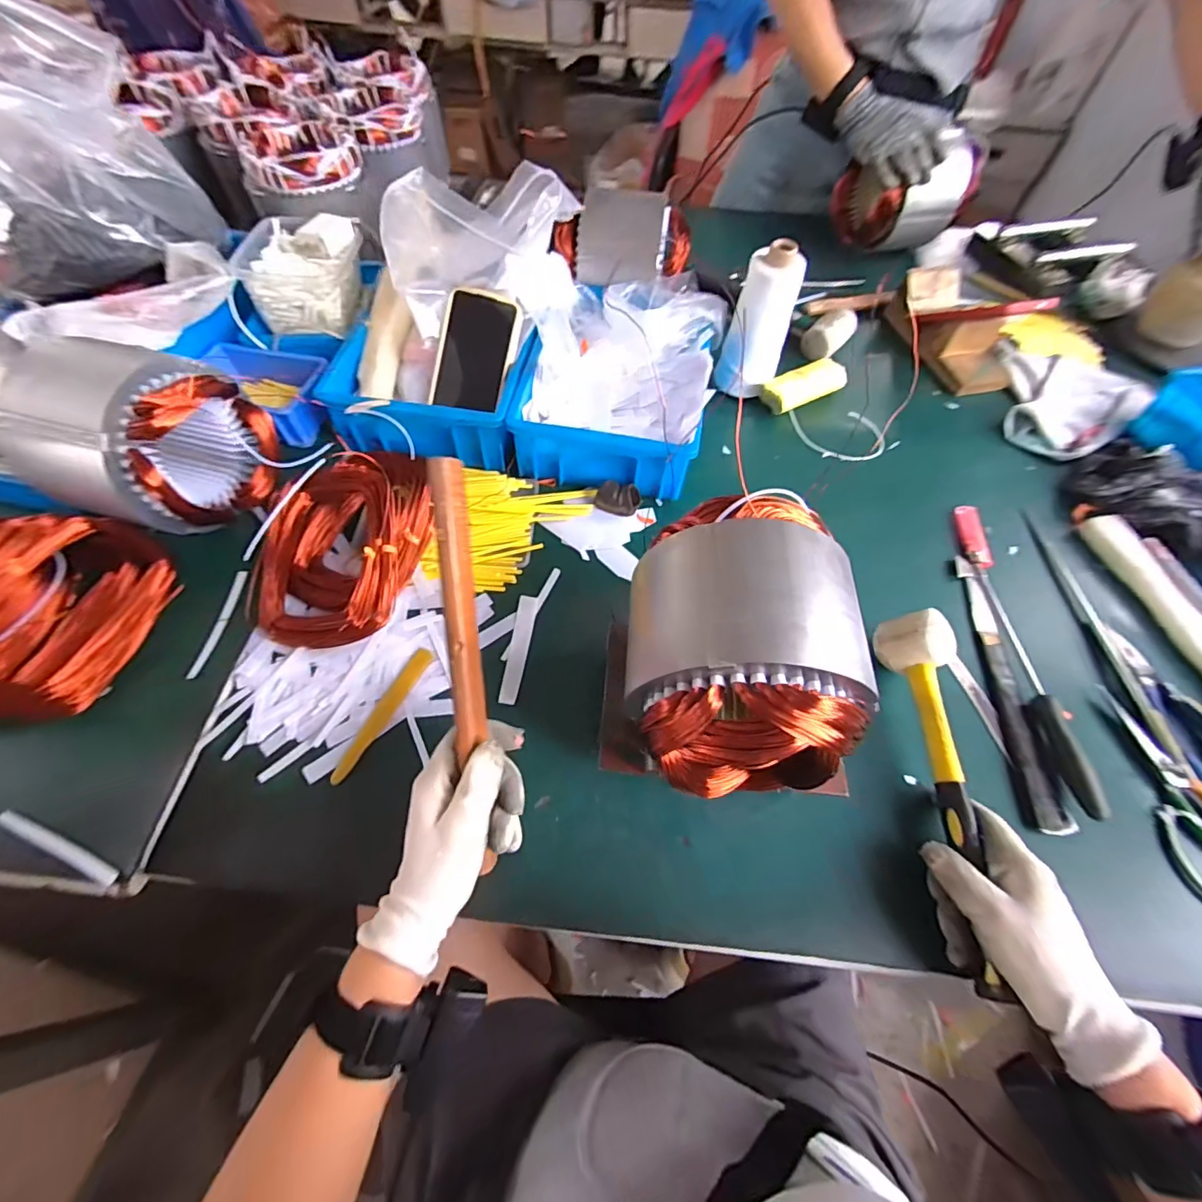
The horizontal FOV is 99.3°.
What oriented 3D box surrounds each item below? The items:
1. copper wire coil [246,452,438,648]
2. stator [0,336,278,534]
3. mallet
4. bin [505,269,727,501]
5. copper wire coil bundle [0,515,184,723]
[{"bbox_3d":[-0.249,-0.053,0.493,0.142,0.055,0.200,15,60,6],"label":"copper wire coil"},{"bbox_3d":[-0.412,-0.147,0.471,0.143,0.127,0.143,14,60,6],"label":"stator"},{"bbox_3d":[0.279,0.142,0.407,0.046,0.053,0.282,2,66,-2],"label":"mallet"},{"bbox_3d":[0.026,-0.268,0.603,0.202,0.101,0.286,13,61,4],"label":"bin"},{"bbox_3d":[-0.500,0.011,0.431,0.185,0.082,0.170,2,60,-1],"label":"copper wire coil bundle"}]

